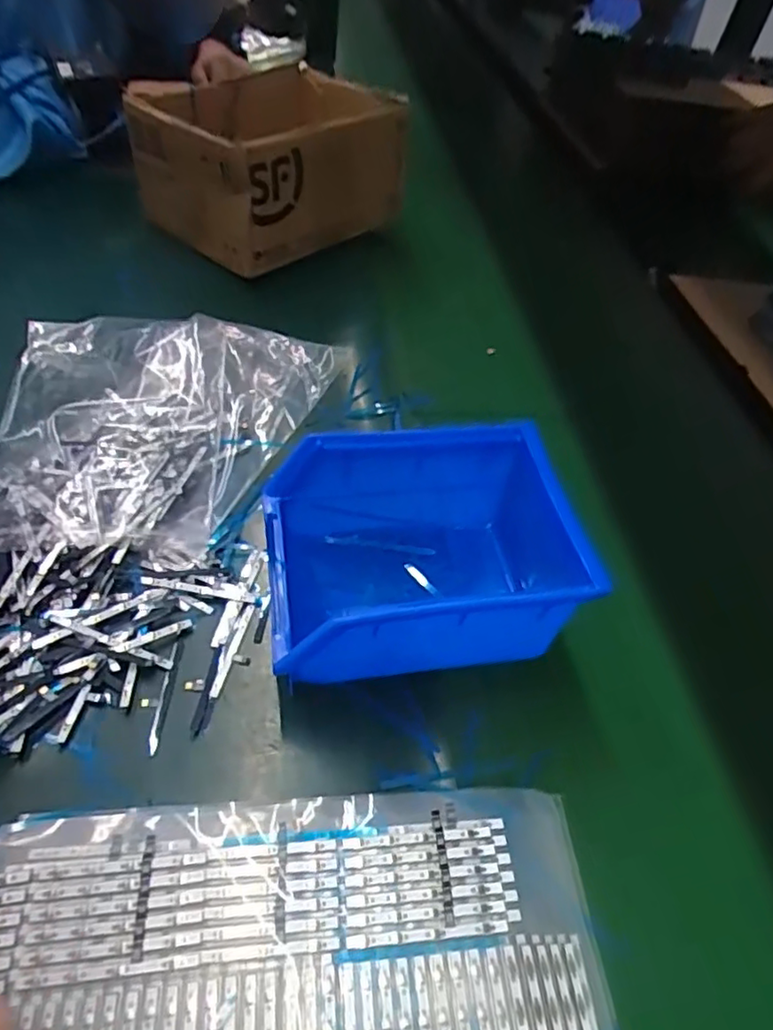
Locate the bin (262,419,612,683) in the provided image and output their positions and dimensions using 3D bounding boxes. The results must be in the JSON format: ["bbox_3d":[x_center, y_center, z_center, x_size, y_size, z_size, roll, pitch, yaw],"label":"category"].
[{"bbox_3d":[0.013,0.019,0.306,0.138,0.068,0.103,-4,49,-10],"label":"bin"}]

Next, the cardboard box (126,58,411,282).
[{"bbox_3d":[-0.100,-0.327,0.573,0.218,0.096,0.179,-34,61,-31],"label":"cardboard box"}]

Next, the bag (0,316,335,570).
[{"bbox_3d":[-0.137,-0.056,0.381,0.193,0.037,0.222,7,48,-3],"label":"bag"}]

